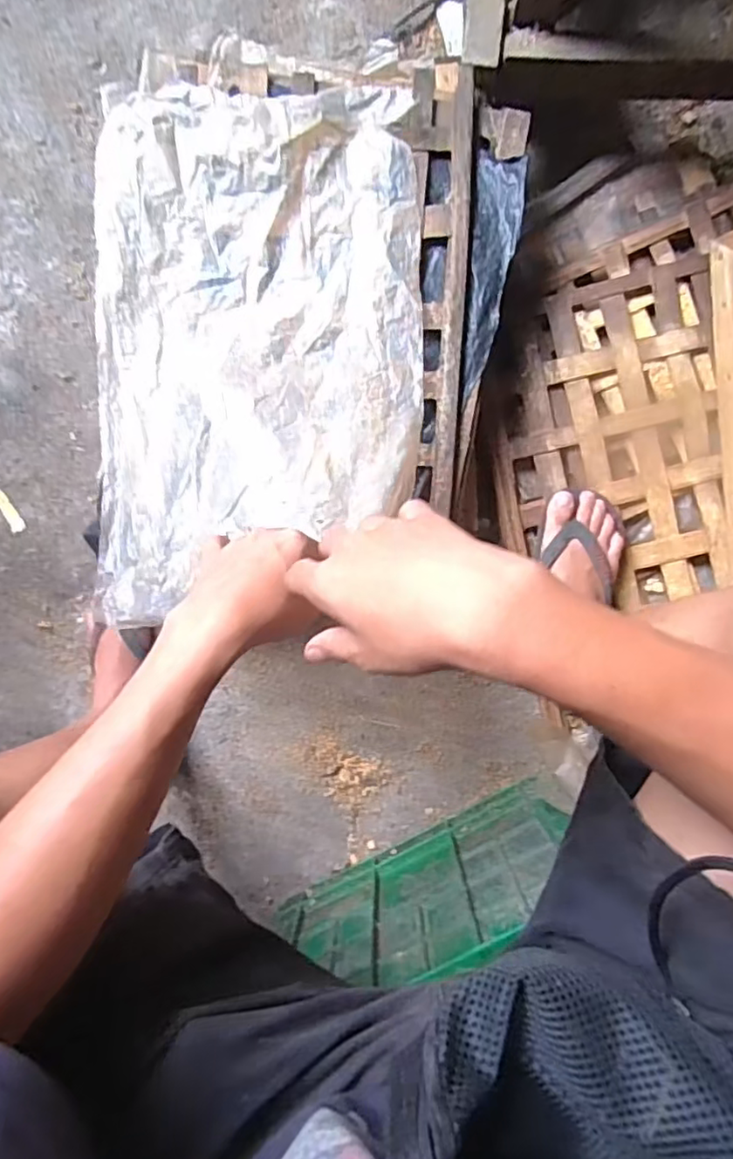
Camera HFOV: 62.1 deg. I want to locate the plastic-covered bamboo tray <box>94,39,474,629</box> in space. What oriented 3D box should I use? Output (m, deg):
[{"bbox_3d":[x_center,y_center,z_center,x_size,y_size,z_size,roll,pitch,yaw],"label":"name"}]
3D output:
[{"bbox_3d":[-0.073,-0.245,0.596,0.382,0.101,0.546,-1,82,-1],"label":"plastic-covered bamboo tray"}]

